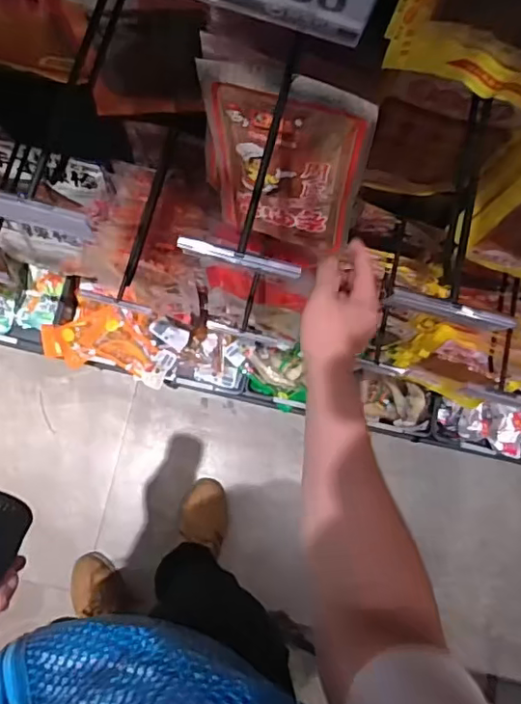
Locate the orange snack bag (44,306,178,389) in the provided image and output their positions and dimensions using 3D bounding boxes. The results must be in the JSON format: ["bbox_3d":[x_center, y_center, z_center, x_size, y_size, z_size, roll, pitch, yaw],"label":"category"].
[{"bbox_3d":[-0.319,-0.015,1.218,0.265,0.055,0.145,22,81,-1],"label":"orange snack bag"}]

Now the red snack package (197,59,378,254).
[{"bbox_3d":[0.026,-0.199,0.646,0.174,0.273,0.021,18,68,8],"label":"red snack package"}]

